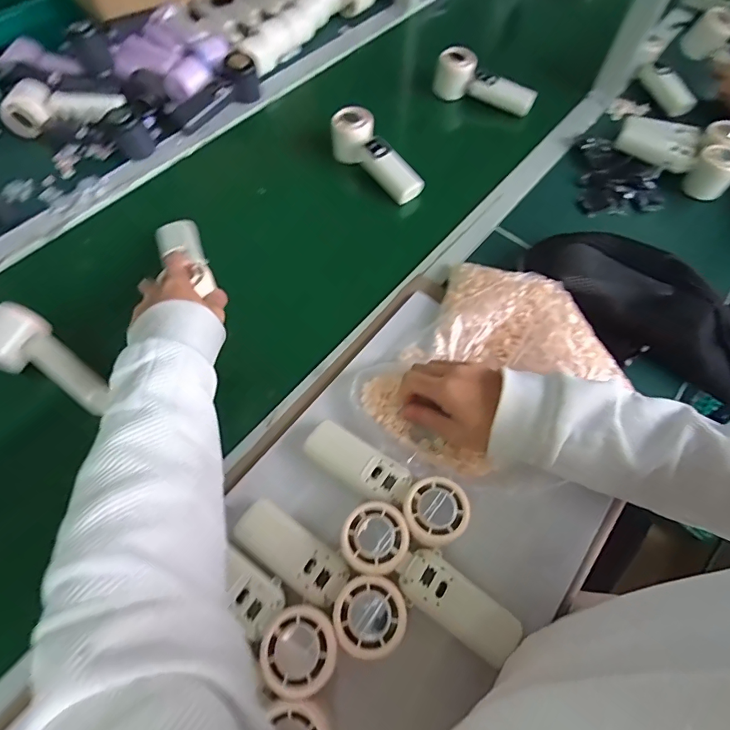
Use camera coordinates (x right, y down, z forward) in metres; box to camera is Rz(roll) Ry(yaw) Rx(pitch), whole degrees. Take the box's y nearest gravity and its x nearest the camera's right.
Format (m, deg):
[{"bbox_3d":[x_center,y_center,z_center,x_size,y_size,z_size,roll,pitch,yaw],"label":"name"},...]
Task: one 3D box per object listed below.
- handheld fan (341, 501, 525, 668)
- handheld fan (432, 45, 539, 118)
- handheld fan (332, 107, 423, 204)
[{"bbox_3d":[0.053,0.185,0.374,0.163,0.052,0.053,36,67,16],"label":"handheld fan"},{"bbox_3d":[0.204,-0.479,0.744,0.169,0.063,0.051,16,63,6],"label":"handheld fan"},{"bbox_3d":[0.016,-0.306,0.650,0.055,0.065,0.160,-34,69,-18],"label":"handheld fan"}]

